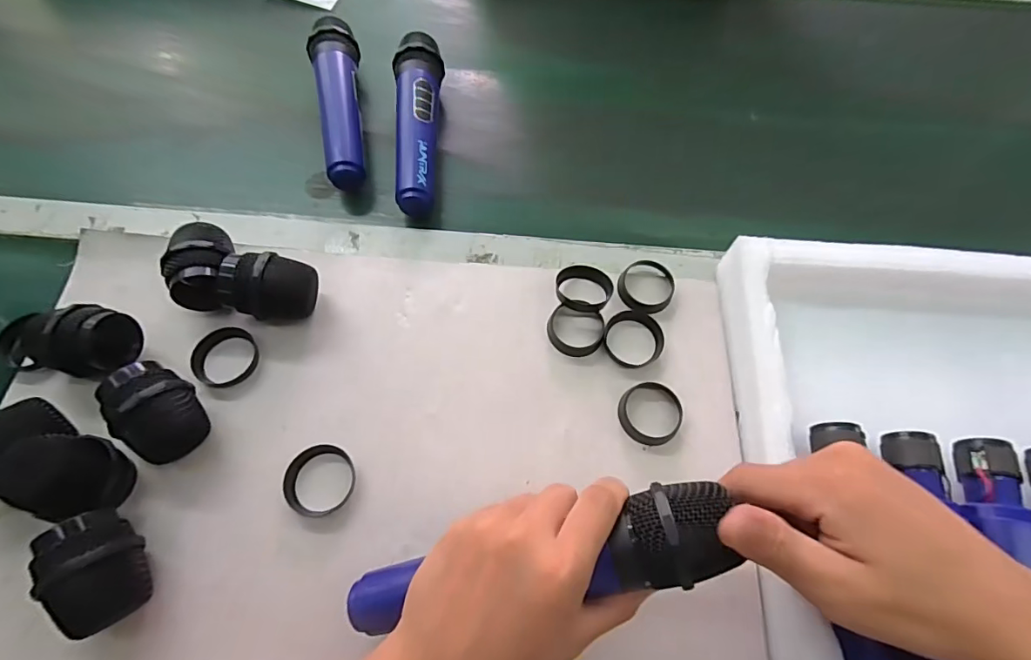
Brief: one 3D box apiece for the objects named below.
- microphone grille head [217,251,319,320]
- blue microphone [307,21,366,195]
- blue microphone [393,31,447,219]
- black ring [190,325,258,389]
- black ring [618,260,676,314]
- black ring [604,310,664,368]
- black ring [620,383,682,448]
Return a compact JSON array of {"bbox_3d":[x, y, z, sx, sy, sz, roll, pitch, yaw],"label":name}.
[{"bbox_3d":[-0.179,-0.029,0.354,0.057,0.051,0.044,10,64,4],"label":"microphone grille head"},{"bbox_3d":[-0.162,-0.212,0.462,0.043,0.052,0.187,-13,64,-8],"label":"blue microphone"},{"bbox_3d":[-0.088,-0.192,0.443,0.041,0.036,0.191,-3,64,-3],"label":"blue microphone"},{"bbox_3d":[-0.210,0.019,0.352,0.043,0.010,0.044,1,63,-1],"label":"black ring"},{"bbox_3d":[0.103,-0.033,0.382,0.042,0.013,0.047,27,66,12],"label":"black ring"},{"bbox_3d":[0.089,0.006,0.364,0.043,0.009,0.042,1,63,-1],"label":"black ring"},{"bbox_3d":[0.094,0.058,0.340,0.043,0.009,0.044,1,63,-1],"label":"black ring"}]

